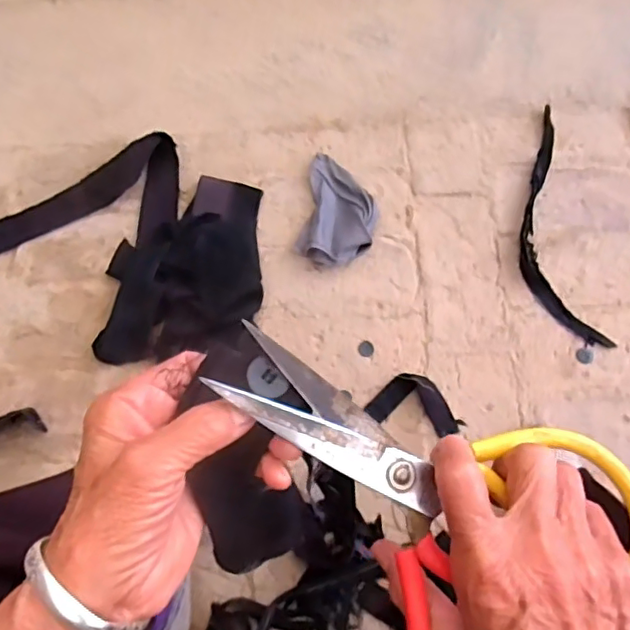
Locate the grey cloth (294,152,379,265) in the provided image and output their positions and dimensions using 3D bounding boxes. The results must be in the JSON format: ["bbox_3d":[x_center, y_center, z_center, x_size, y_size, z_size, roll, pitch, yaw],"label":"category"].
[{"bbox_3d":[0.037,-0.155,0.855,0.107,0.034,0.174,8,69,5],"label":"grey cloth"}]

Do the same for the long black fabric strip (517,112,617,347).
[{"bbox_3d":[0.339,-0.139,0.842,0.102,0.022,0.389,-5,68,0],"label":"long black fabric strip"}]

